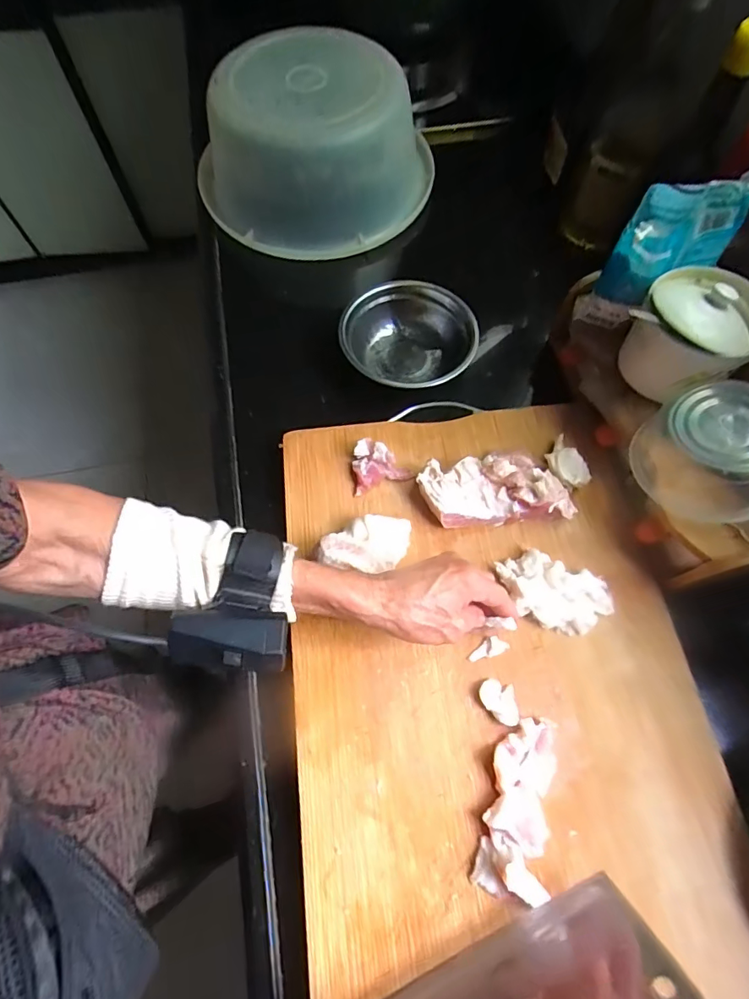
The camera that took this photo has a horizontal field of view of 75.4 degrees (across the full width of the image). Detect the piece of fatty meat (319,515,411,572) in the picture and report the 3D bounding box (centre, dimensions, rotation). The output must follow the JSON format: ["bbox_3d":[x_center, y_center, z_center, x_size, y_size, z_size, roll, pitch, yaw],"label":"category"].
[{"bbox_3d":[-0.006,0.043,0.434,0.085,0.045,0.051,-19,68,-8],"label":"piece of fatty meat"}]

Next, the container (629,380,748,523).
[{"bbox_3d":[0.279,-0.035,0.393,0.081,0.078,0.103,-19,68,-8],"label":"container"}]

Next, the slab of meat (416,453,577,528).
[{"bbox_3d":[0.113,-0.011,0.460,0.137,0.037,0.064,-3,66,-1],"label":"slab of meat"}]

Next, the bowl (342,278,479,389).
[{"bbox_3d":[0.034,-0.177,0.556,0.141,0.060,0.147,0,66,0],"label":"bowl"}]

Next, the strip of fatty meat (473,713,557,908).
[{"bbox_3d":[0.108,0.226,0.361,0.046,0.023,0.117,15,67,4],"label":"strip of fatty meat"}]

